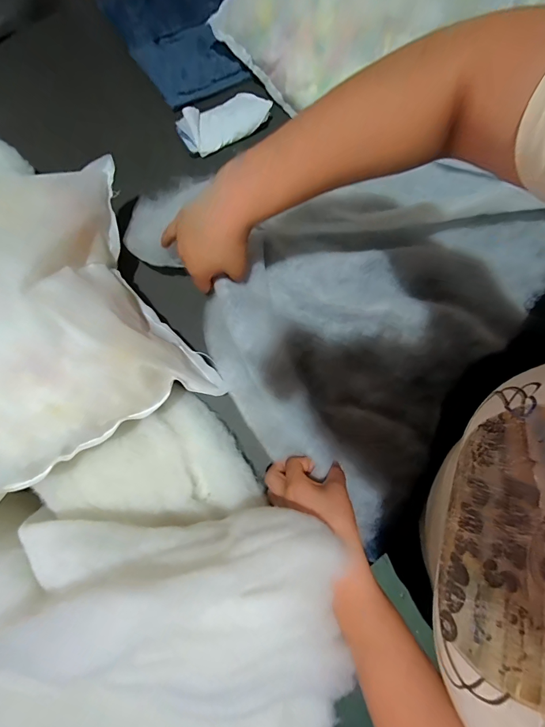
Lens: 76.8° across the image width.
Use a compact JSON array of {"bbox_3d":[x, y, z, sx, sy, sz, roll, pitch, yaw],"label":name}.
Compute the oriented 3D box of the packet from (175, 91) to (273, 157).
[{"bbox_3d":[-0.090,-0.451,0.637,0.165,0.041,0.083,-33,77,-8],"label":"packet"}]

